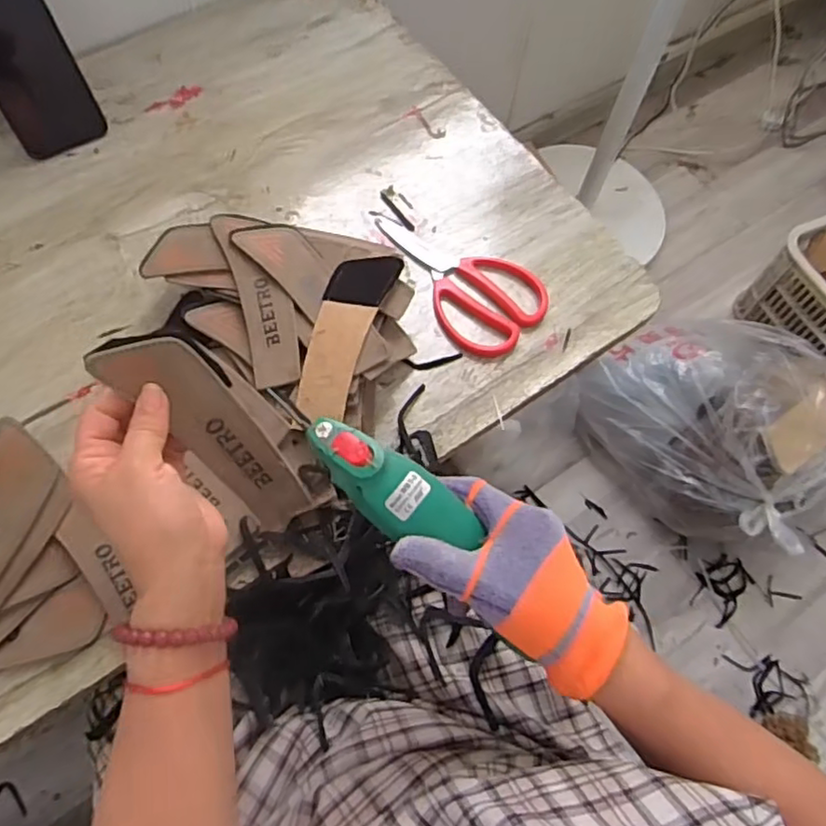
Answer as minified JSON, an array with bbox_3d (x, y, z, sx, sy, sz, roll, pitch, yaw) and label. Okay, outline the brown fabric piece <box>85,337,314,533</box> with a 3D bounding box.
[{"bbox_3d":[-0.121,0.015,0.408,0.046,0.166,0.005,-36,34,0],"label":"brown fabric piece"}]

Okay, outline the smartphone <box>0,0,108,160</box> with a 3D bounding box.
[{"bbox_3d":[-0.363,-0.331,0.602,0.080,0.168,0.007,-35,42,-22],"label":"smartphone"}]

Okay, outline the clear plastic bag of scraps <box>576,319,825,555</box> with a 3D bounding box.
[{"bbox_3d":[0.488,-0.017,1.014,0.344,0.262,0.356,-39,73,-18],"label":"clear plastic bag of scraps"}]

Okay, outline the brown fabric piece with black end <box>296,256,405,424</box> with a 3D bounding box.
[{"bbox_3d":[-0.055,-0.067,0.519,0.049,0.011,0.157,15,67,4],"label":"brown fabric piece with black end"}]

